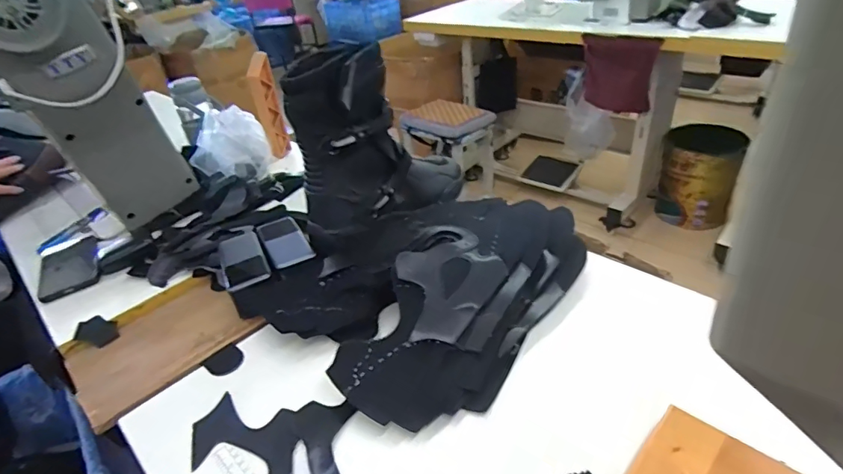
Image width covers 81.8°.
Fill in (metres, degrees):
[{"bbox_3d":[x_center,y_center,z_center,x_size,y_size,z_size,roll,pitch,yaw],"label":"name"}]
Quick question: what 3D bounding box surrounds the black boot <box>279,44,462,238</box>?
[{"bbox_3d":[-0.057,-0.144,0.695,0.103,0.244,0.250,15,40,31],"label":"black boot"}]

